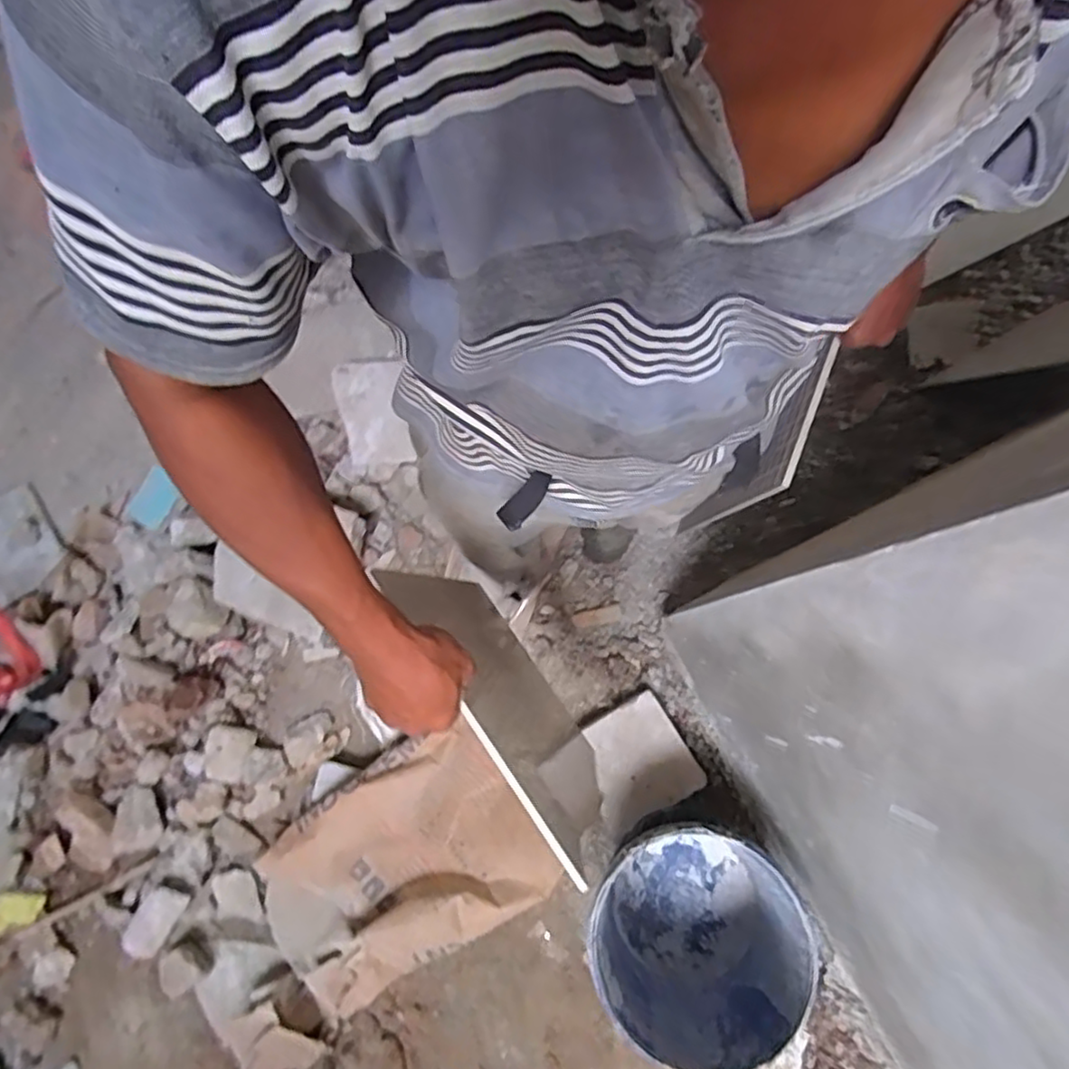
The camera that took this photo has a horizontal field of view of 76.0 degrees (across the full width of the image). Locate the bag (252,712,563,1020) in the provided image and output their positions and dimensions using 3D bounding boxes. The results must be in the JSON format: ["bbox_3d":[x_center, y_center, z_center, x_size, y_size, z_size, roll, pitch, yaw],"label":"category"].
[{"bbox_3d":[-0.226,0.612,1.273,0.550,0.104,0.386,-35,80,-9],"label":"bag"}]

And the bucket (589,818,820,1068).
[{"bbox_3d":[0.239,0.620,1.114,0.319,0.371,0.291,0,80,1],"label":"bucket"}]

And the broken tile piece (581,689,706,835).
[{"bbox_3d":[0.188,0.421,1.269,0.192,0.015,0.198,-29,87,-15],"label":"broken tile piece"}]

